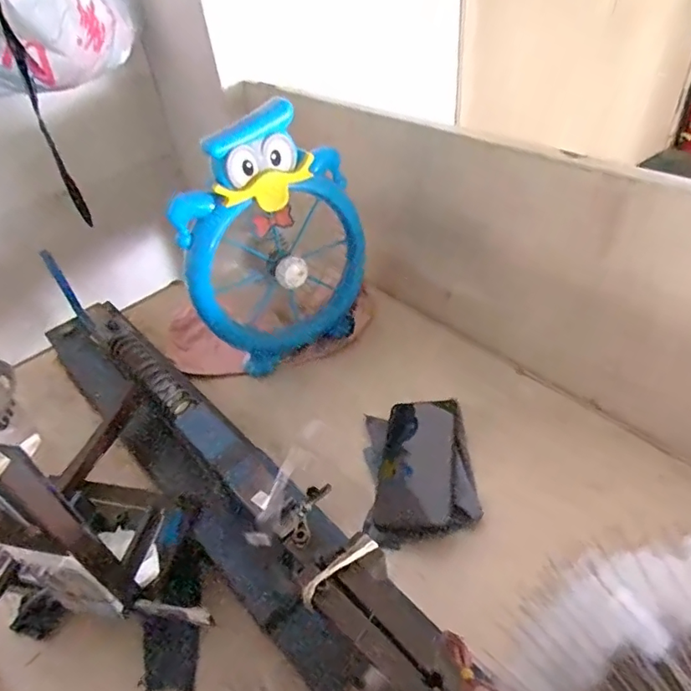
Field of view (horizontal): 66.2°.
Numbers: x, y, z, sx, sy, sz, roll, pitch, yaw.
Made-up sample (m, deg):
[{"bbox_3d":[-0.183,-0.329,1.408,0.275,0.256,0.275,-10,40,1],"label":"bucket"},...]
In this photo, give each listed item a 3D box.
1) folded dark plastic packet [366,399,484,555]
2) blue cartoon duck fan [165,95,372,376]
[{"bbox_3d":[0.075,0.125,0.551,0.107,0.025,0.158,-5,42,3],"label":"folded dark plastic packet"},{"bbox_3d":[-0.083,-0.120,0.634,0.224,0.283,0.076,-19,43,-12],"label":"blue cartoon duck fan"}]

